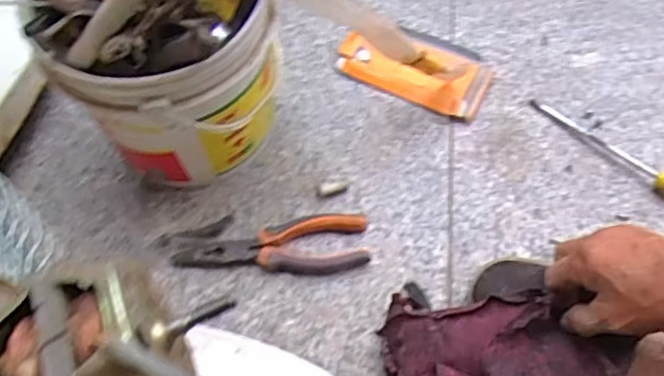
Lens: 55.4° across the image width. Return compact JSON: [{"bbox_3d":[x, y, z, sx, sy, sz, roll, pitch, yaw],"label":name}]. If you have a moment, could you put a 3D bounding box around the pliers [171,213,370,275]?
[{"bbox_3d":[-0.056,0.052,0.599,0.178,0.018,0.056,-2,63,1],"label":"pliers"}]

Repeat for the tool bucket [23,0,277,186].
[{"bbox_3d":[-0.147,-0.141,0.549,0.185,0.312,0.190,-1,63,2],"label":"tool bucket"}]

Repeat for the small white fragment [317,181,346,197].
[{"bbox_3d":[0.000,0.001,0.636,0.031,0.009,0.013,-14,64,-7],"label":"small white fragment"}]

